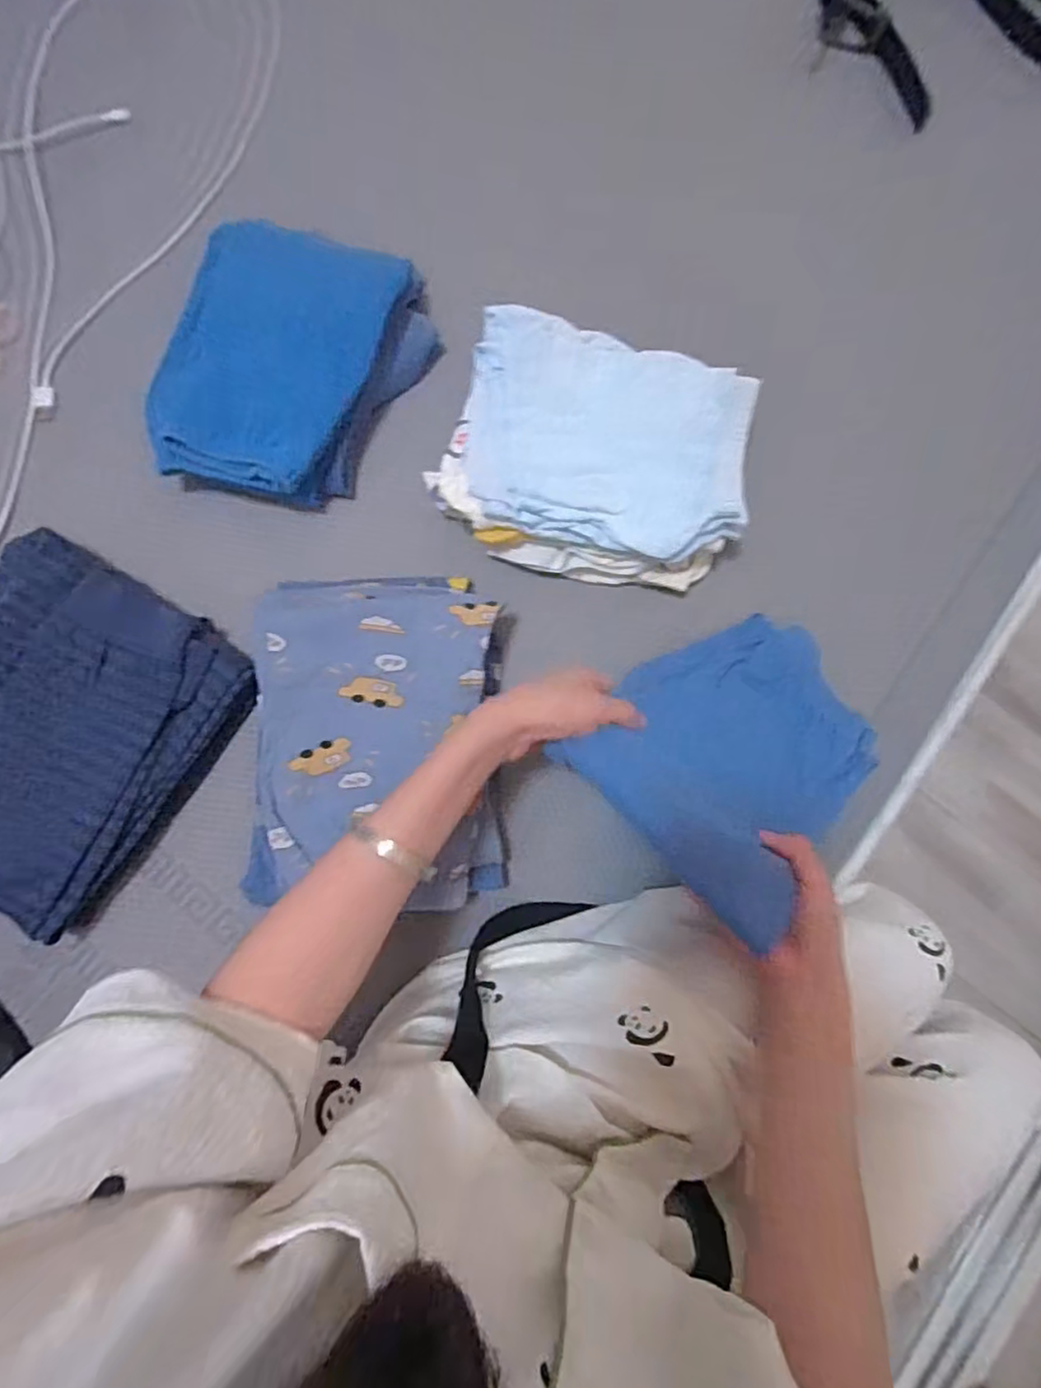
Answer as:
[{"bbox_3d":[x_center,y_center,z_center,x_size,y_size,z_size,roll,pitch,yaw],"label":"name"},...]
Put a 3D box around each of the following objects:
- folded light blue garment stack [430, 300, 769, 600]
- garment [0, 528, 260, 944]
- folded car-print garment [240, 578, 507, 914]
[{"bbox_3d":[0.066,-0.203,0.571,0.258,0.073,0.202,21,81,1],"label":"folded light blue garment stack"},{"bbox_3d":[-0.365,0.033,0.524,0.218,0.055,0.270,30,81,2],"label":"garment"},{"bbox_3d":[-0.109,0.033,0.529,0.188,0.076,0.252,2,82,-3],"label":"folded car-print garment"}]

